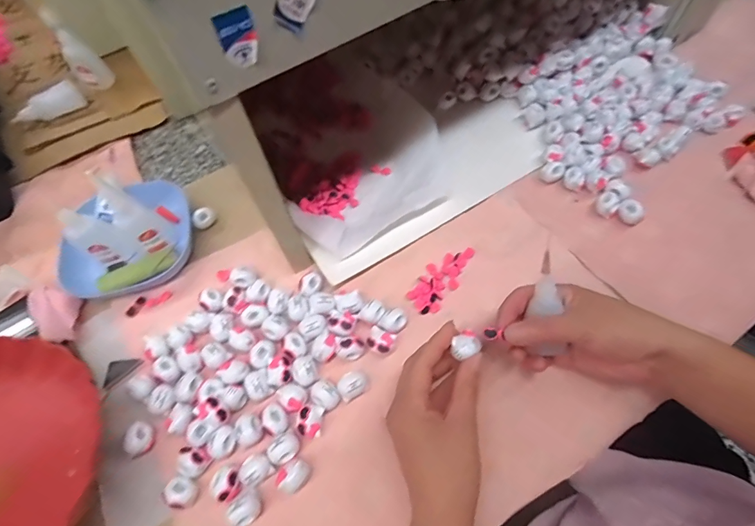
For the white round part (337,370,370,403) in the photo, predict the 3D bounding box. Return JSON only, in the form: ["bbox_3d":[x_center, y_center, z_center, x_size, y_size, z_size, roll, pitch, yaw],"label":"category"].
[{"bbox_3d":[-0.021,0.108,0.343,0.027,0.018,0.022,-28,68,-11],"label":"white round part"}]

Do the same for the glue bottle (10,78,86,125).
[{"bbox_3d":[-0.460,-0.218,0.540,0.090,0.033,0.029,-43,67,-16],"label":"glue bottle"}]

